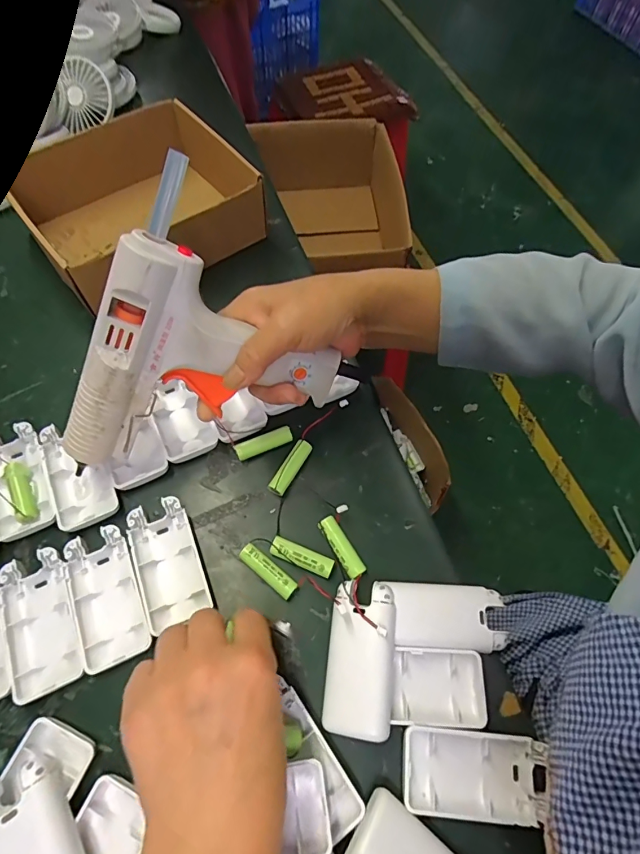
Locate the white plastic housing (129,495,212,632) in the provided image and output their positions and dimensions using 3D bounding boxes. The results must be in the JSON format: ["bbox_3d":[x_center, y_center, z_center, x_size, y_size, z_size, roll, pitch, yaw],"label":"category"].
[{"bbox_3d":[-0.114,0.100,0.334,0.046,0.011,0.089,-20,66,-12],"label":"white plastic housing"}]

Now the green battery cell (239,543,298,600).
[{"bbox_3d":[-0.039,0.109,0.334,0.049,0.014,0.014,37,68,15],"label":"green battery cell"}]

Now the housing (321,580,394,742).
[{"bbox_3d":[0.027,0.158,0.299,0.044,0.015,0.091,0,68,14],"label":"housing"}]

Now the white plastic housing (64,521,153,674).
[{"bbox_3d":[-0.154,0.122,0.321,0.045,0.011,0.095,-21,66,-12],"label":"white plastic housing"}]

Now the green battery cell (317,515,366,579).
[{"bbox_3d":[0.017,0.093,0.342,0.015,0.013,0.049,-30,68,-16],"label":"green battery cell"}]

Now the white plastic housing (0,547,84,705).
[{"bbox_3d":[-0.197,0.137,0.312,0.045,0.010,0.094,-22,66,-13],"label":"white plastic housing"}]

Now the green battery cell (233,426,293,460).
[{"bbox_3d":[-0.048,0.014,0.379,0.050,0.011,0.013,-22,66,-13],"label":"green battery cell"}]

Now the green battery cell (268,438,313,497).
[{"bbox_3d":[-0.025,0.034,0.372,0.014,0.012,0.051,29,66,12],"label":"green battery cell"}]

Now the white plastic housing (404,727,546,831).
[{"bbox_3d":[0.097,0.220,0.281,0.088,0.011,0.046,6,63,1],"label":"white plastic housing"}]

